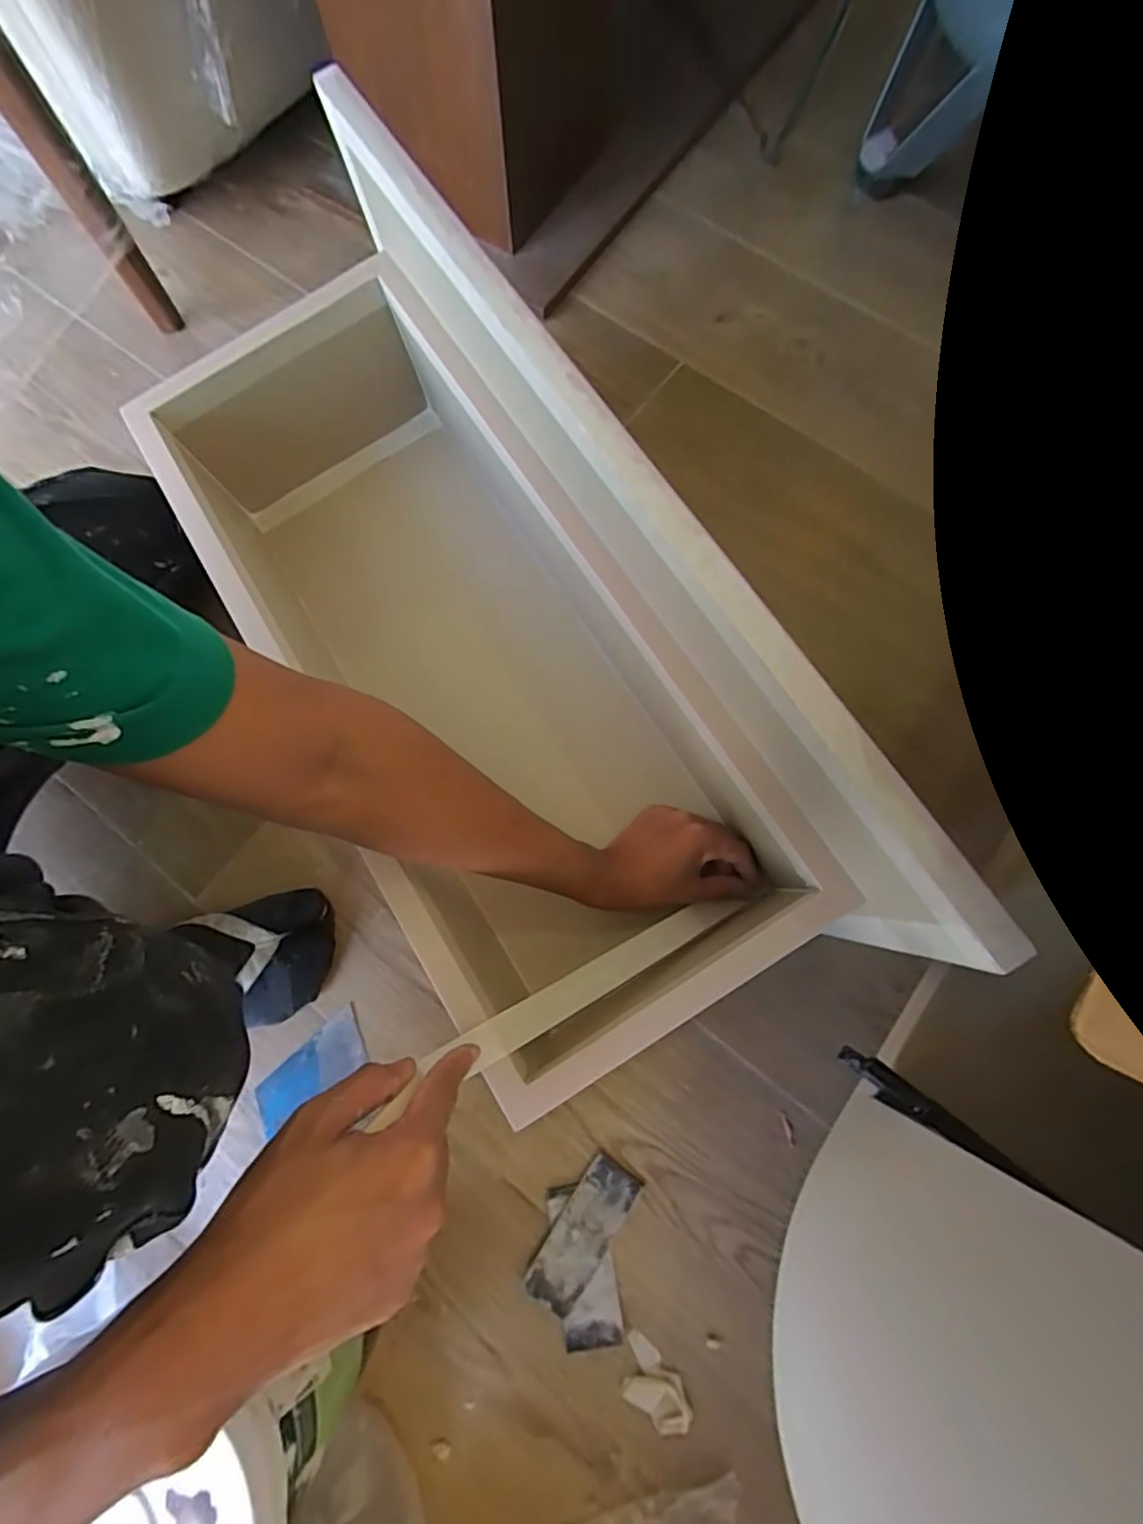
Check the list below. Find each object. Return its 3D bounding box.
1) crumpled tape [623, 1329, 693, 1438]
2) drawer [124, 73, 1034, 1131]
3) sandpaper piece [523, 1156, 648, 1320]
[{"bbox_3d":[0.065,0.493,0.483,0.068,0.006,0.037,42,79,10],"label":"crumpled tape"},{"bbox_3d":[-0.076,-0.083,0.509,0.282,0.349,0.668,-33,77,-8],"label":"drawer"},{"bbox_3d":[0.011,0.390,0.509,0.047,0.005,0.113,37,76,3],"label":"sandpaper piece"}]

